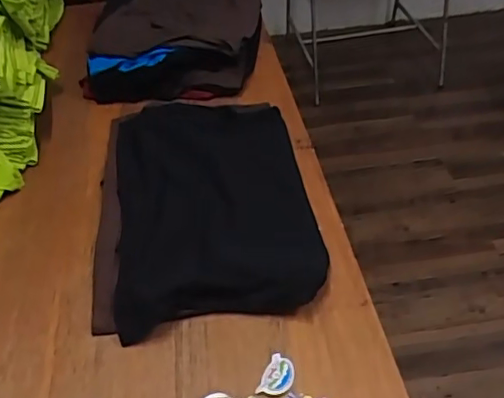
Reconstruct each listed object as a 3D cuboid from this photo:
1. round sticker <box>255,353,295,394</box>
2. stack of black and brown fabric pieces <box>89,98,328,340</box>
[{"bbox_3d":[0.036,0.239,0.767,0.040,0.006,0.062,16,47,19],"label":"round sticker"},{"bbox_3d":[-0.088,-0.015,1.007,0.365,0.076,0.539,-8,43,-5],"label":"stack of black and brown fabric pieces"}]

